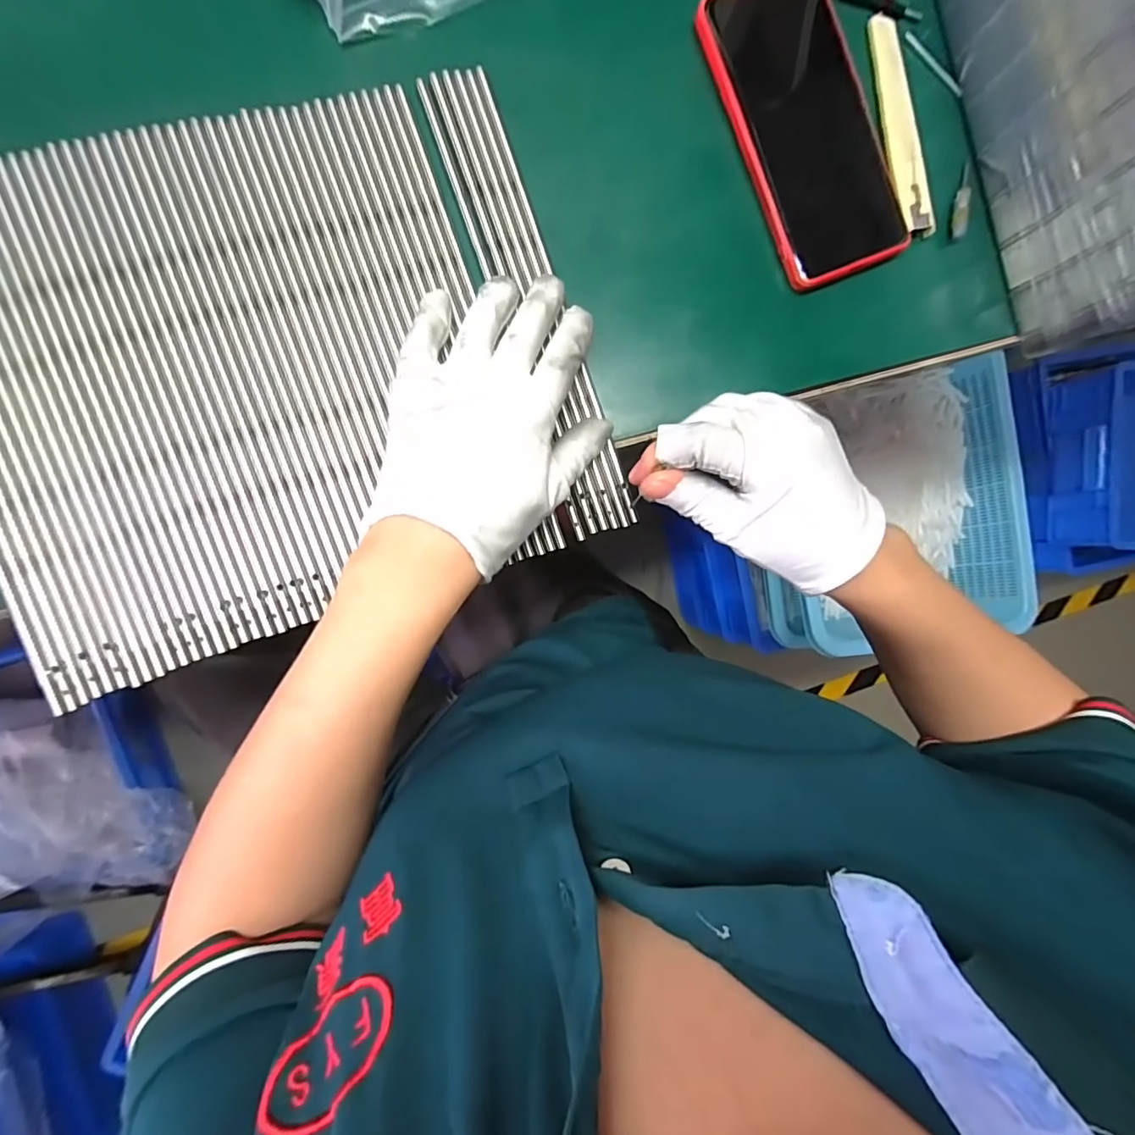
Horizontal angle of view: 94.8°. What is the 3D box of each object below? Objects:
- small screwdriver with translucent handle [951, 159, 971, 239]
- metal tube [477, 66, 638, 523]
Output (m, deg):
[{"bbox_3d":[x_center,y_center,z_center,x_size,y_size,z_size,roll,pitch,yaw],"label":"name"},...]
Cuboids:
[{"bbox_3d":[0.241,-0.225,0.317,0.008,0.007,0.049,9,91,-9],"label":"small screwdriver with translucent handle"},{"bbox_3d":[-0.003,-0.144,0.285,0.008,0.005,0.250,-20,94,-8],"label":"metal tube"}]

